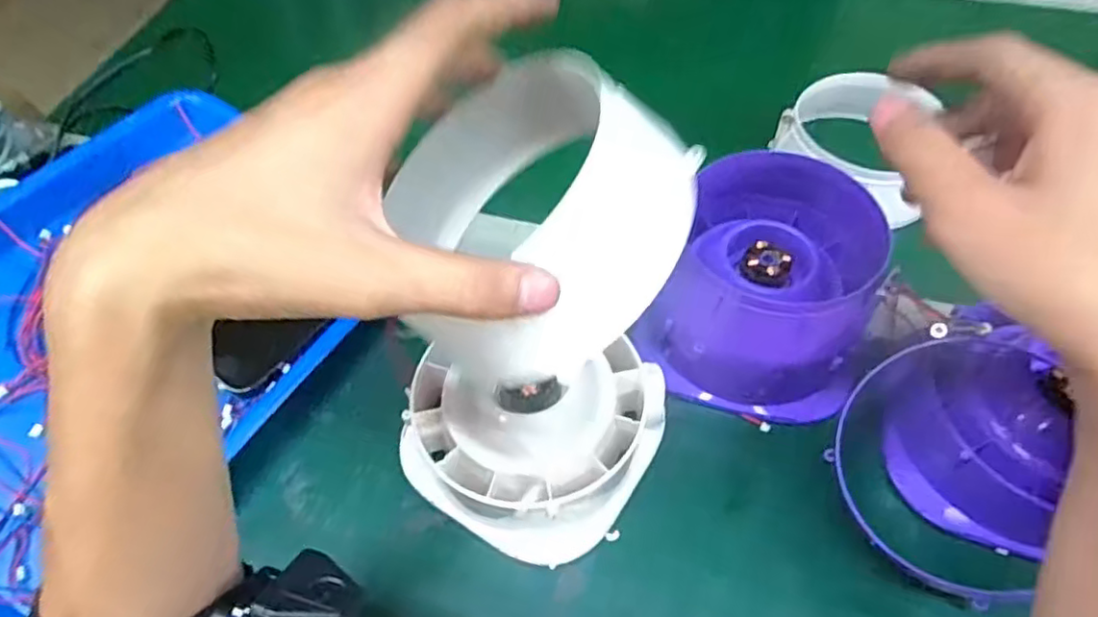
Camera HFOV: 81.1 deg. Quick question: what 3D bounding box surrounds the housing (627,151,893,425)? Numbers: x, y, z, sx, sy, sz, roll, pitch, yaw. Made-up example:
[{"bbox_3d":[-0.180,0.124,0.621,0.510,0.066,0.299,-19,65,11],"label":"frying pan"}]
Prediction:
[{"bbox_3d":[0.129,-0.012,0.384,0.119,0.096,0.120,17,60,15],"label":"housing"}]

